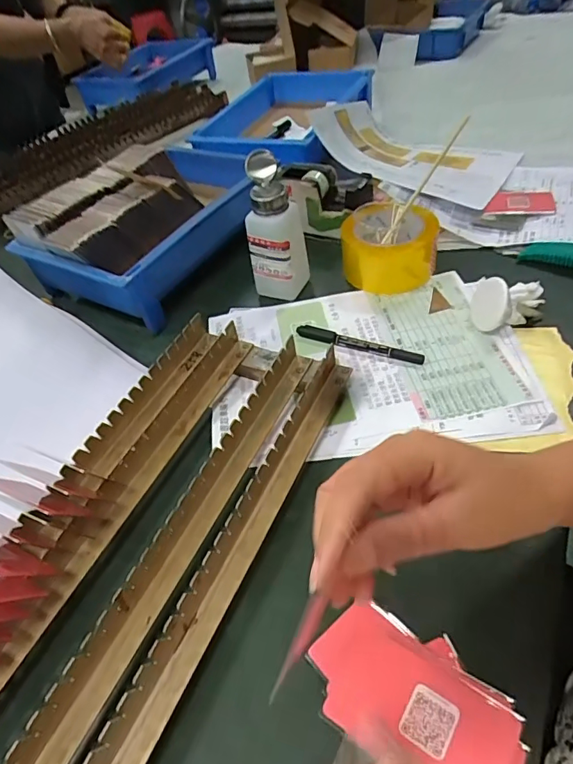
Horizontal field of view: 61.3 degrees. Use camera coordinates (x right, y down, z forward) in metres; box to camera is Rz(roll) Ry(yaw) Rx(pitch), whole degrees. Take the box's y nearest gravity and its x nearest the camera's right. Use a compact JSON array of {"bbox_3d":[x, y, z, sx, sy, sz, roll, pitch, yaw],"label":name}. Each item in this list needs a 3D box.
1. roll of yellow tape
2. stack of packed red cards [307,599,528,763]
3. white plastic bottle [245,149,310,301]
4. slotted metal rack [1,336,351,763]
[{"bbox_3d":[0.121,-0.159,0.562,0.097,0.065,0.097,-5,46,5],"label":"roll of yellow tape"},{"bbox_3d":[0.078,0.192,0.283,0.077,0.012,0.134,-38,52,-24],"label":"stack of packed red cards"},{"bbox_3d":[-0.010,-0.165,0.536,0.060,0.147,0.053,8,50,15],"label":"white plastic bottle"},{"bbox_3d":[-0.106,0.173,0.306,0.100,0.035,0.578,15,51,23],"label":"slotted metal rack"}]

